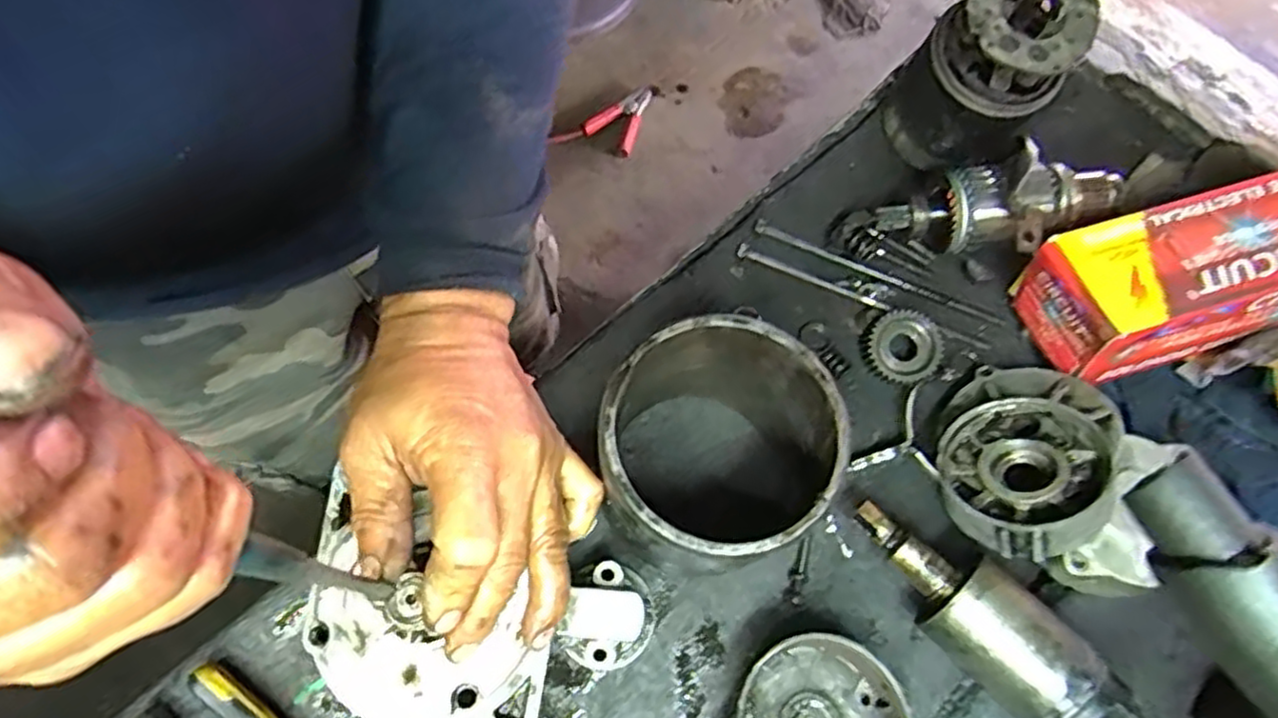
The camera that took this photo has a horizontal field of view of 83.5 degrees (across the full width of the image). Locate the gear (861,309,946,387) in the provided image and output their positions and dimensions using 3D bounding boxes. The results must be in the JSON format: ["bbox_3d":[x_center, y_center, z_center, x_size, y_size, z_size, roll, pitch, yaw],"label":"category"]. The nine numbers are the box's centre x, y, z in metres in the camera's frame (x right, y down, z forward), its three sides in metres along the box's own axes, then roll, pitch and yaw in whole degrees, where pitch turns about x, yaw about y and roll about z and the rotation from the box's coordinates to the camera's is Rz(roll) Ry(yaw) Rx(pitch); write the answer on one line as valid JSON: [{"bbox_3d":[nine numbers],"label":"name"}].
[{"bbox_3d":[0.160,-0.006,0.433,0.041,0.020,0.043,0,72,-1],"label":"gear"}]

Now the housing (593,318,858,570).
[{"bbox_3d":[0.036,0.047,0.363,0.104,0.111,0.105,0,72,-1],"label":"housing"}]

